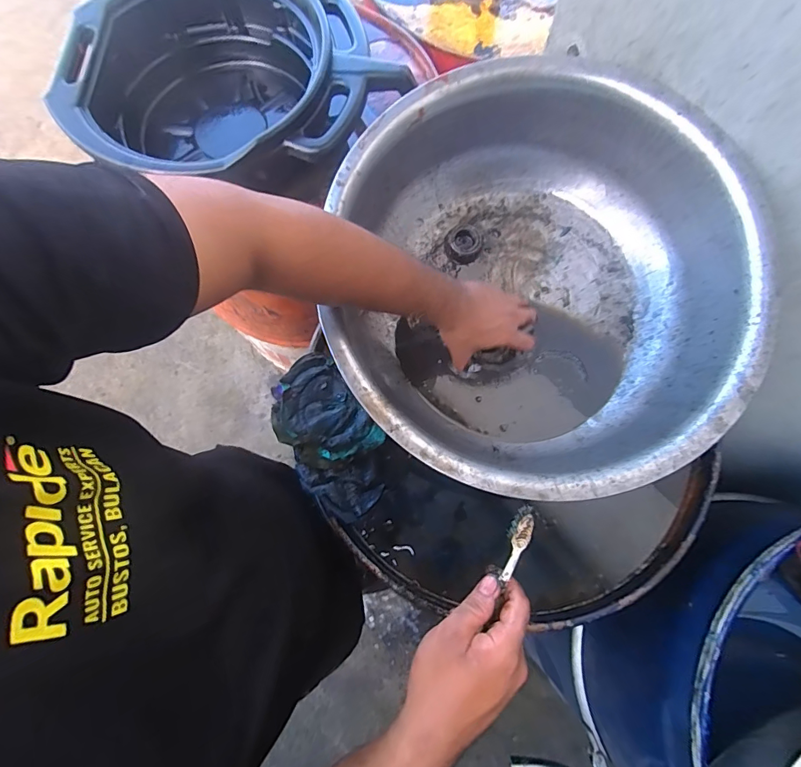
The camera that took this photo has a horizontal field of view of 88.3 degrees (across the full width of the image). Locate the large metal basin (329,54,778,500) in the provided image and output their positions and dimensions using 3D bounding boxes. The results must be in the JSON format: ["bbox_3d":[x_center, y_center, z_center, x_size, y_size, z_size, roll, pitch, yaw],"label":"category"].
[{"bbox_3d":[0.159,-0.120,0.523,0.492,0.166,0.503,-11,75,-3],"label":"large metal basin"}]

